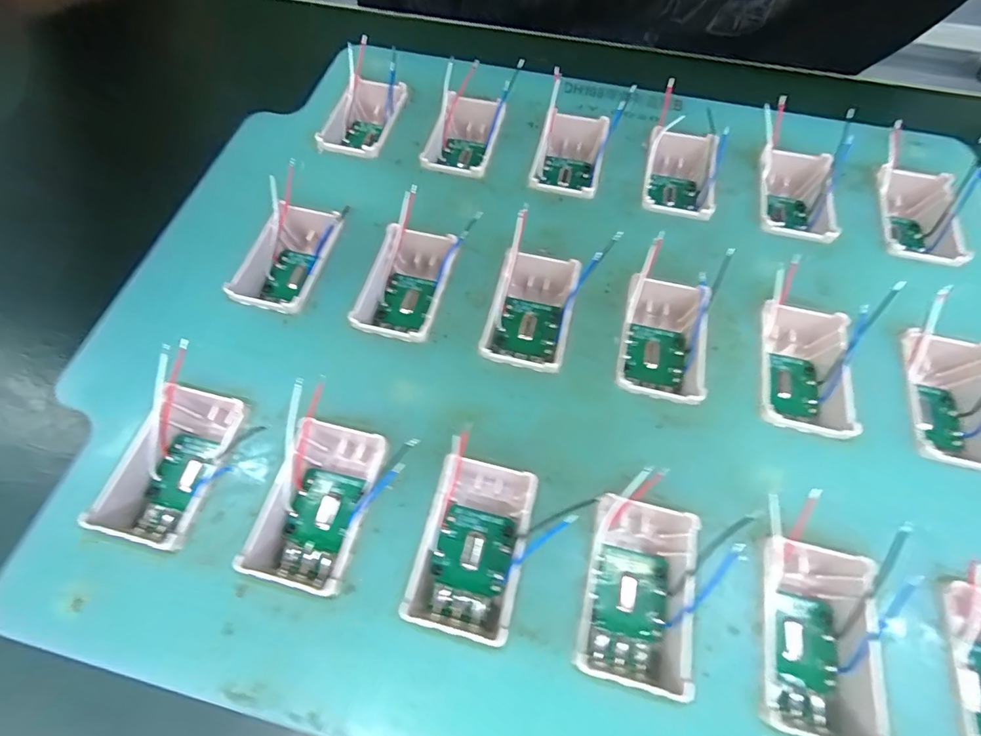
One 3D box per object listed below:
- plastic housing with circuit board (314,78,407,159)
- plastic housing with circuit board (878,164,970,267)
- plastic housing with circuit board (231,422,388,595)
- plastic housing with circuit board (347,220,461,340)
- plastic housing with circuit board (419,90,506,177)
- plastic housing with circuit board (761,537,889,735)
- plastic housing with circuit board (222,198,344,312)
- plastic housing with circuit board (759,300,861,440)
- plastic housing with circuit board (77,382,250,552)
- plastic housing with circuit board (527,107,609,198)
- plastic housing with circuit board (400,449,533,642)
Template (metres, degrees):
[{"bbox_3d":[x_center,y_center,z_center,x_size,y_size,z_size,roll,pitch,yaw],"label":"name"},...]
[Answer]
[{"bbox_3d":[-0.039,-0.079,0.142,0.020,0.011,0.038,13,65,6],"label":"plastic housing with circuit board"},{"bbox_3d":[0.117,-0.041,0.124,0.019,0.012,0.034,12,65,6],"label":"plastic housing with circuit board"},{"bbox_3d":[-0.035,0.028,0.091,0.020,0.010,0.031,14,65,6],"label":"plastic housing with circuit board"},{"bbox_3d":[-0.022,-0.023,0.116,0.019,0.010,0.037,9,65,4],"label":"plastic housing with circuit board"},{"bbox_3d":[-0.008,-0.071,0.138,0.019,0.012,0.036,12,65,6],"label":"plastic housing with circuit board"},{"bbox_3d":[0.059,0.050,0.083,0.019,0.013,0.032,17,66,8],"label":"plastic housing with circuit board"},{"bbox_3d":[-0.053,-0.028,0.118,0.019,0.012,0.032,12,65,6],"label":"plastic housing with circuit board"},{"bbox_3d":[0.073,0.001,0.105,0.019,0.012,0.033,13,65,6],"label":"plastic housing with circuit board"},{"bbox_3d":[-0.066,0.021,0.095,0.020,0.014,0.032,14,65,7],"label":"plastic housing with circuit board"},{"bbox_3d":[0.024,-0.064,0.134,0.019,0.011,0.035,13,65,6],"label":"plastic housing with circuit board"},{"bbox_3d":[-0.003,0.035,0.088,0.019,0.011,0.031,13,65,6],"label":"plastic housing with circuit board"}]

